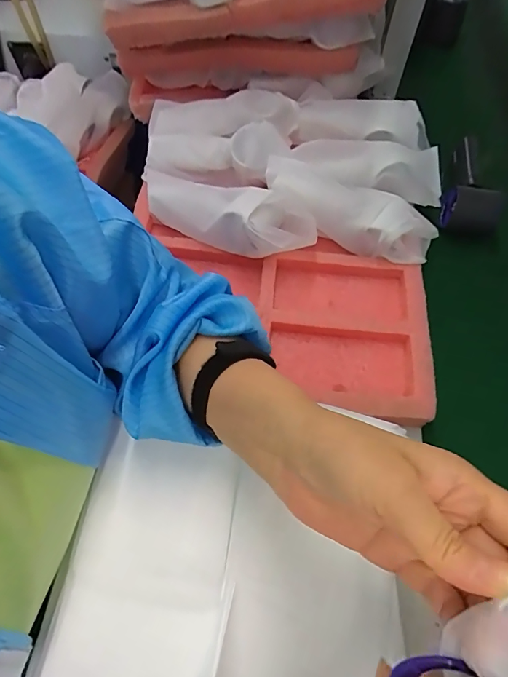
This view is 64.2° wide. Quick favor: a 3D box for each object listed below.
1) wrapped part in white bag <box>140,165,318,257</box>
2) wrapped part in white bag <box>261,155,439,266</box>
[{"bbox_3d":[-0.039,-0.143,0.448,0.218,0.051,0.067,19,64,9],"label":"wrapped part in white bag"},{"bbox_3d":[0.104,-0.143,0.463,0.200,0.049,0.061,24,65,11],"label":"wrapped part in white bag"}]

